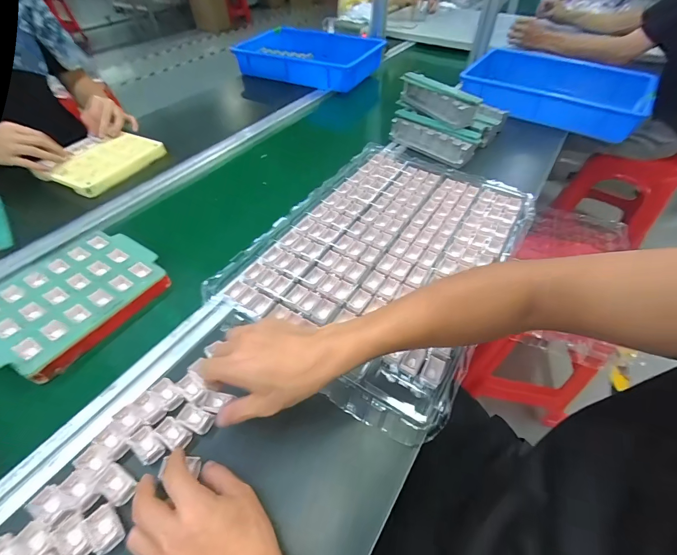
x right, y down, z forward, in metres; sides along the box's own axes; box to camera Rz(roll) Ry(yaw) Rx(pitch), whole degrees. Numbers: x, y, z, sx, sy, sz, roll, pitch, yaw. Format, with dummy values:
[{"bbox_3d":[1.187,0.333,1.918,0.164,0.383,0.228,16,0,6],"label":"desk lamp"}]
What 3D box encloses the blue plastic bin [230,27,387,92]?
[{"bbox_3d":[-0.091,-0.741,1.103,0.444,0.106,0.317,18,51,16],"label":"blue plastic bin"}]

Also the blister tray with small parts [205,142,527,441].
[{"bbox_3d":[0.084,-0.053,0.538,0.354,0.041,0.518,28,56,20],"label":"blister tray with small parts"}]

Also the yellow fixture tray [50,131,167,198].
[{"bbox_3d":[-0.501,-0.253,0.709,0.145,0.029,0.197,23,53,19],"label":"yellow fixture tray"}]

